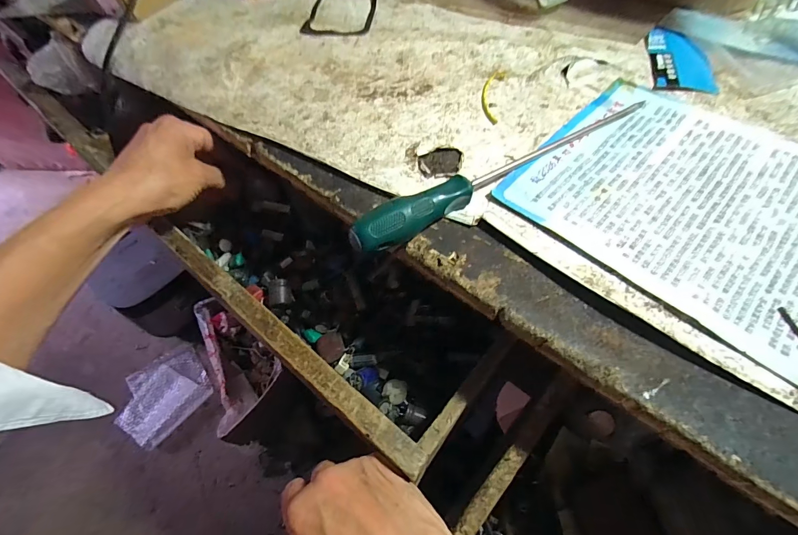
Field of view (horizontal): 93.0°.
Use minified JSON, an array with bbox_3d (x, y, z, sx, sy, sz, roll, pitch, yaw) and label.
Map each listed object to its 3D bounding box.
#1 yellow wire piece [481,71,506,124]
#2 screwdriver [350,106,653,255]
[{"bbox_3d":[0.088,-0.162,0.357,0.019,0.004,0.082,10,62,10],"label":"yellow wire piece"},{"bbox_3d":[0.088,-0.081,0.288,0.276,0.032,0.025,-30,63,-13],"label":"screwdriver"}]

